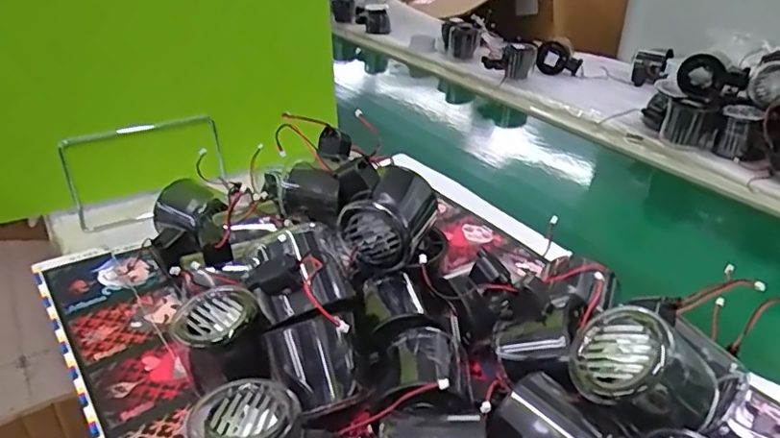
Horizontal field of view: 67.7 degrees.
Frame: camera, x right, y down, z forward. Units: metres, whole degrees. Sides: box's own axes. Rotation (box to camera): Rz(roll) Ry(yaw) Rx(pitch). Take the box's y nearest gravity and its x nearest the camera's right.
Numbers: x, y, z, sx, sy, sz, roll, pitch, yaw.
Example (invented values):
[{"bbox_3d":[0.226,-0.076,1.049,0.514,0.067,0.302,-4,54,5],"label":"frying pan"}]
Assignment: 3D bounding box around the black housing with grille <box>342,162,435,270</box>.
[{"bbox_3d":[0.002,-0.002,0.410,0.048,0.047,0.065,16,33,24],"label":"black housing with grille"}]

